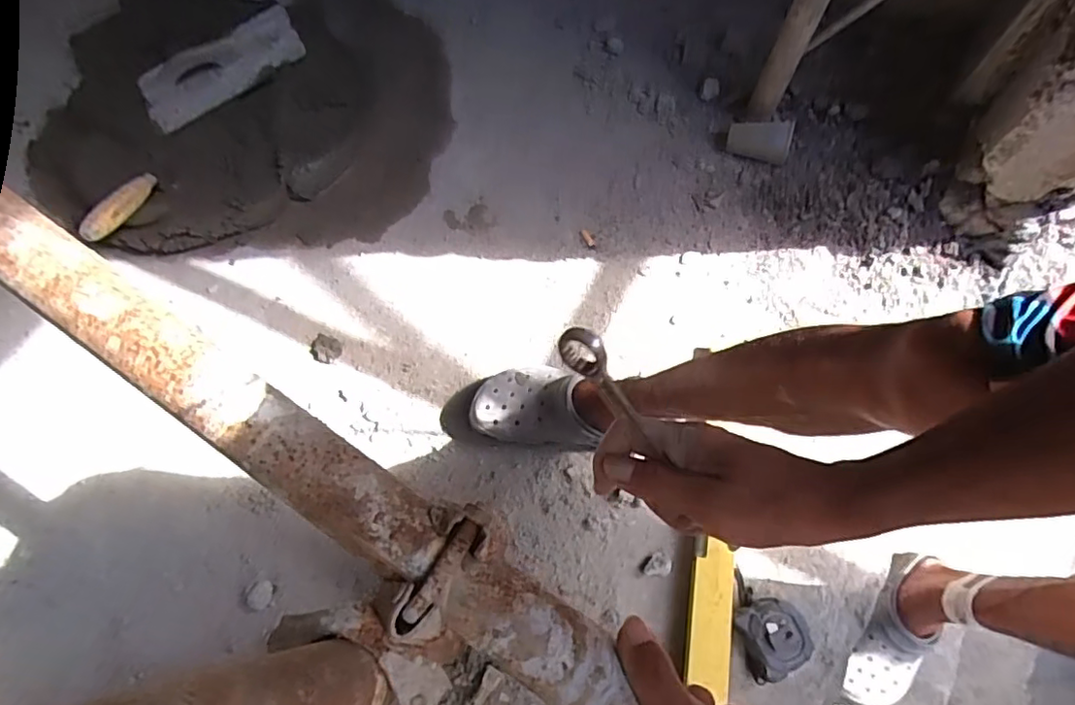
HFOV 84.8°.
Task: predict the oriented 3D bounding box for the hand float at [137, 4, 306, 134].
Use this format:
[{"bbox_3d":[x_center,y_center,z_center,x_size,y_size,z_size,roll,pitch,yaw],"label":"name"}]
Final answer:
[{"bbox_3d":[-0.558,-0.500,1.037,0.291,0.090,0.034,-26,40,3],"label":"hand float"}]

